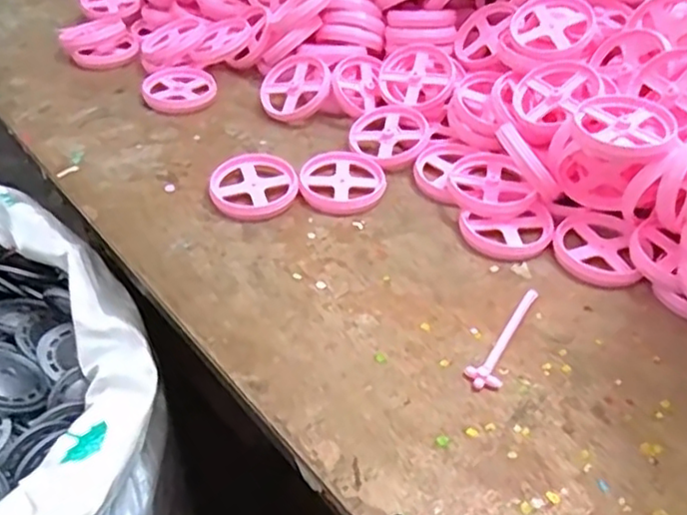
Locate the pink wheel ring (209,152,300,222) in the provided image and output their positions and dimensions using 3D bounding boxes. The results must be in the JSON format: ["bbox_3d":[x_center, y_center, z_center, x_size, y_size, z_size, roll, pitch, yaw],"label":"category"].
[{"bbox_3d":[-0.068,-0.055,0.497,0.062,0.013,0.065,0,43,0],"label":"pink wheel ring"}]

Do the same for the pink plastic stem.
[{"bbox_3d":[0.098,0.047,0.399,0.019,0.006,0.085,23,48,23],"label":"pink plastic stem"}]

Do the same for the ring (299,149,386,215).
[{"bbox_3d":[0.000,-0.058,0.504,0.062,0.011,0.064,0,43,0],"label":"ring"}]

